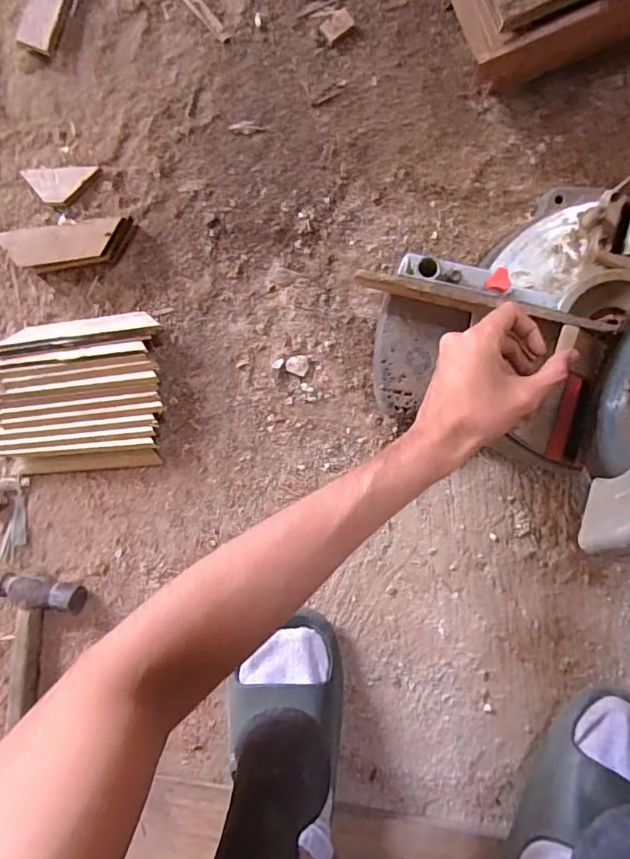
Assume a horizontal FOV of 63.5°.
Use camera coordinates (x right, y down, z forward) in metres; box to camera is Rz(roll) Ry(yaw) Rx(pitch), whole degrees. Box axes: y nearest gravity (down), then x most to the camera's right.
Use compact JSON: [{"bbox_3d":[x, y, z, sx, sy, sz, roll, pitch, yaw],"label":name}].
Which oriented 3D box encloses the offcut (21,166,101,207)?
[{"bbox_3d":[-0.263,-0.253,0.530,0.074,0.013,0.037,-2,92,8],"label":"offcut"}]

